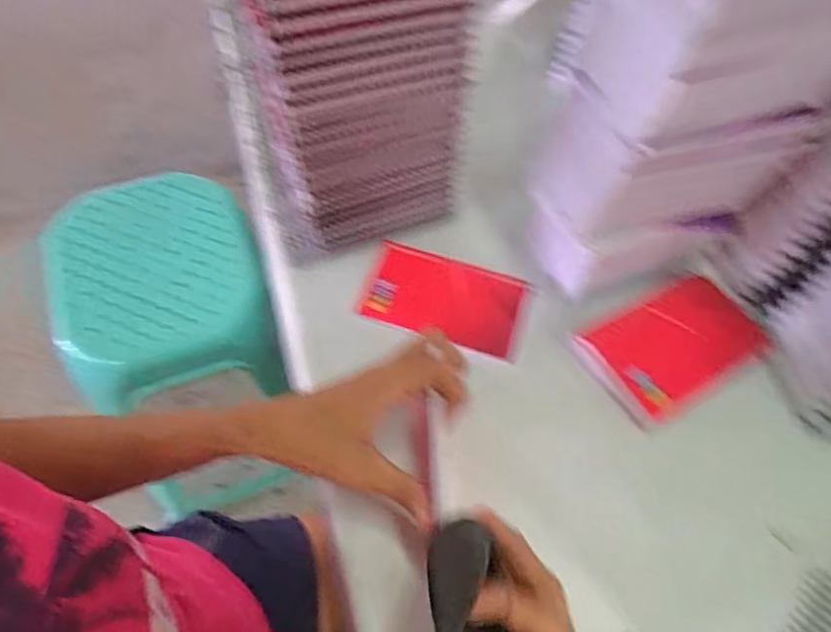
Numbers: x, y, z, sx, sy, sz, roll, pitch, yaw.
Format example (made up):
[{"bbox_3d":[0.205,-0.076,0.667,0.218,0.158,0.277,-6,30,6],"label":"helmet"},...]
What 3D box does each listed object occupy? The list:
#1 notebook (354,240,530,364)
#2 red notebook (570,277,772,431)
[{"bbox_3d":[0.025,-0.015,0.476,0.131,0.008,0.081,19,59,8],"label":"notebook"},{"bbox_3d":[0.205,0.019,0.452,0.144,0.006,0.087,-26,63,-19],"label":"red notebook"}]

